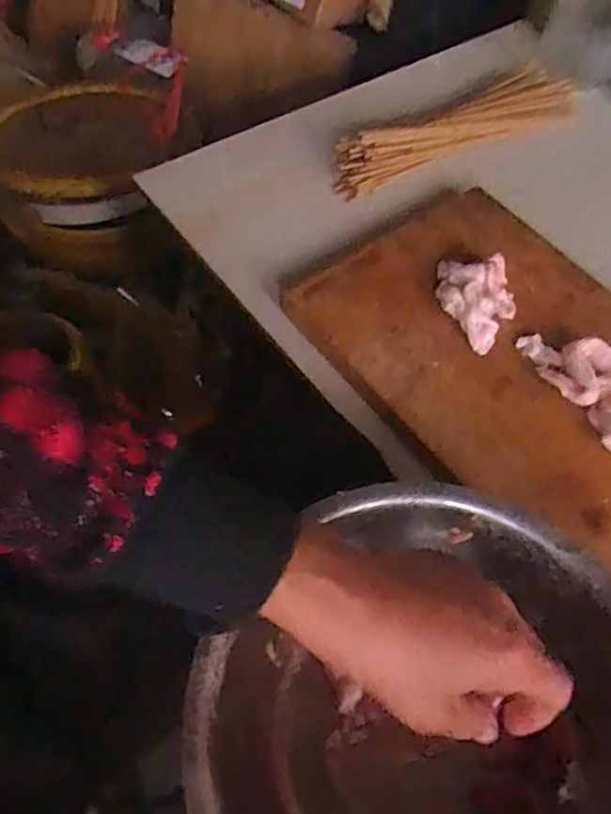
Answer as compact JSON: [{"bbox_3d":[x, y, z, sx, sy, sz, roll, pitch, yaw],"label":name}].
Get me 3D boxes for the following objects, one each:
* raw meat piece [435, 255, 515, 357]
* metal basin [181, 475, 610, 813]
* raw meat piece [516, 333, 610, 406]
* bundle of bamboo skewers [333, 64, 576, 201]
[{"bbox_3d":[0.124,-0.082,0.457,0.052,0.023,0.074,-26,64,-19],"label":"raw meat piece"},{"bbox_3d":[0.056,0.168,0.325,0.228,0.098,0.218,2,58,-3],"label":"metal basin"},{"bbox_3d":[0.184,-0.033,0.439,0.051,0.011,0.064,-30,65,-20],"label":"raw meat piece"},{"bbox_3d":[0.135,-0.248,0.569,0.251,0.029,0.057,-25,64,-18],"label":"bundle of bamboo skewers"}]

